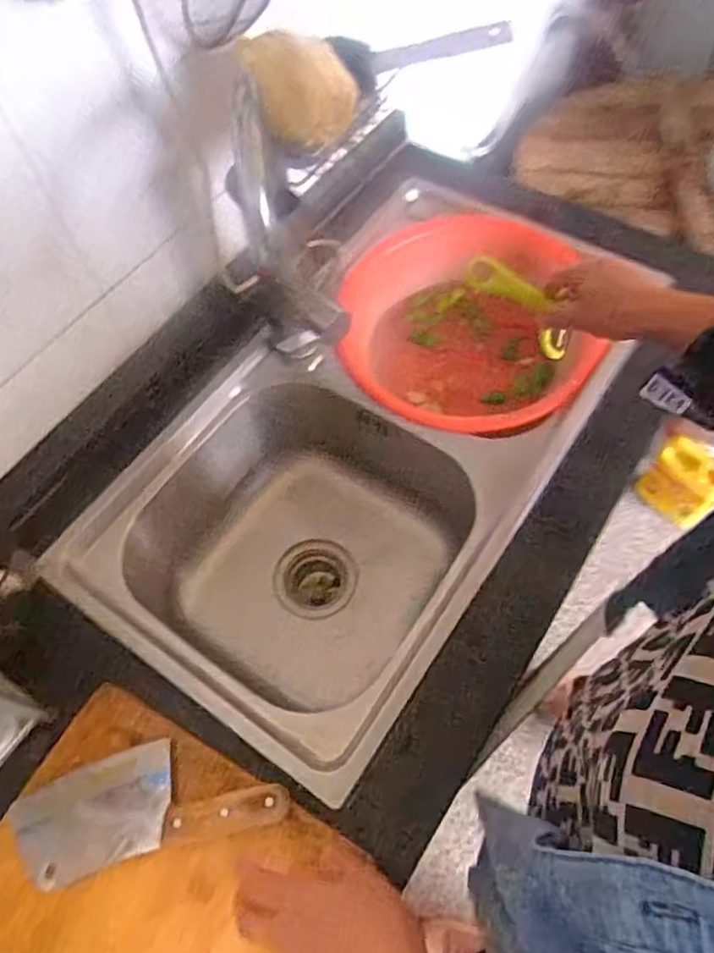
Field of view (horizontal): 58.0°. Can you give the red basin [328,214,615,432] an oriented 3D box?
[{"bbox_3d":[0.130,-0.196,0.871,0.323,0.115,0.328,-1,61,2],"label":"red basin"}]

